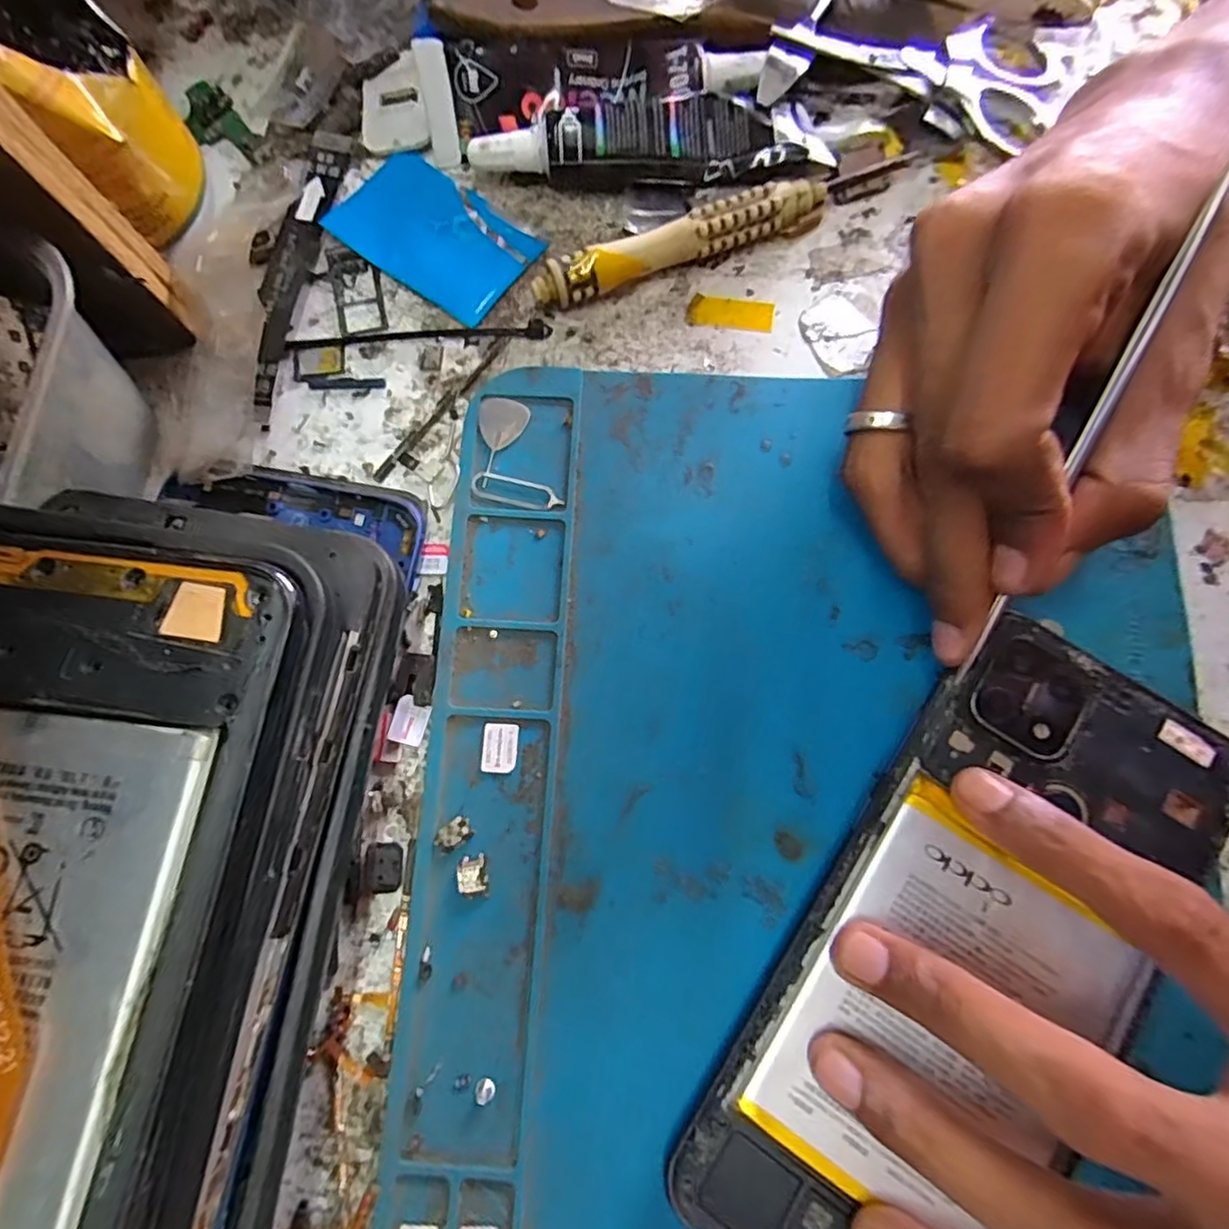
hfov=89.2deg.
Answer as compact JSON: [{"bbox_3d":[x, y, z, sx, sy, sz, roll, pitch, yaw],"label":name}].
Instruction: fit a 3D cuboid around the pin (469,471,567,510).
[{"bbox_3d":[-0.027,-0.035,0.176,0.026,0.004,0.008,14,79,0],"label":"pin"}]

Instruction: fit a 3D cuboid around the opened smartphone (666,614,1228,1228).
[{"bbox_3d":[0.083,0.078,0.145,0.071,0.004,0.157,38,81,8],"label":"opened smartphone"}]

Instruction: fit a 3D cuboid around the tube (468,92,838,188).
[{"bbox_3d":[0.010,-0.147,0.192,0.105,0.015,0.031,-4,78,-1],"label":"tube"}]

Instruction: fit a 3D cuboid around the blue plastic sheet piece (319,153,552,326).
[{"bbox_3d":[-0.056,-0.119,0.194,0.059,0.005,0.039,33,80,6],"label":"blue plastic sheet piece"}]

